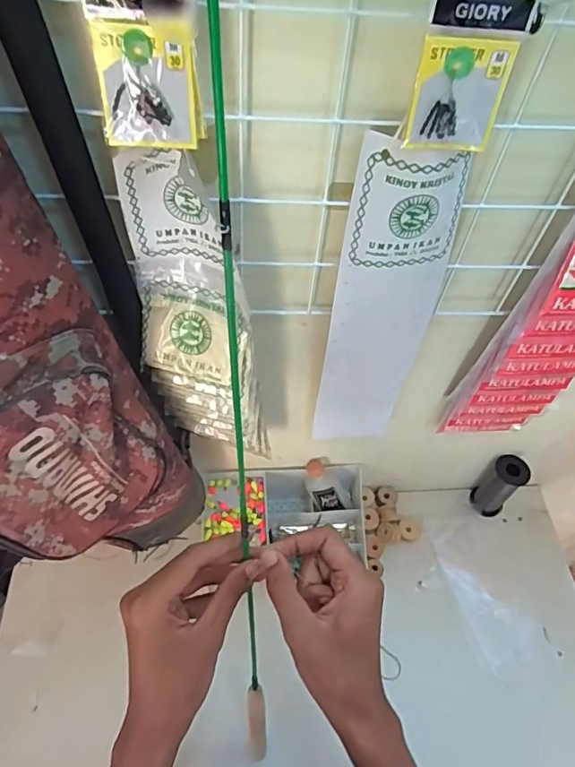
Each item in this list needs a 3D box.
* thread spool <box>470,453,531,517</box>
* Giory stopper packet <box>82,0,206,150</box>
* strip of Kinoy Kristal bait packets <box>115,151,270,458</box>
[{"bbox_3d":[0.327,0.157,0.795,0.050,0.116,0.052,2,54,-3],"label":"thread spool"},{"bbox_3d":[-0.074,-0.174,0.269,0.054,0.096,0.019,0,55,-4],"label":"Giory stopper packet"},{"bbox_3d":[-0.070,-0.034,0.448,0.109,0.318,0.067,-2,55,-5],"label":"strip of Kinoy Kristal bait packets"}]

